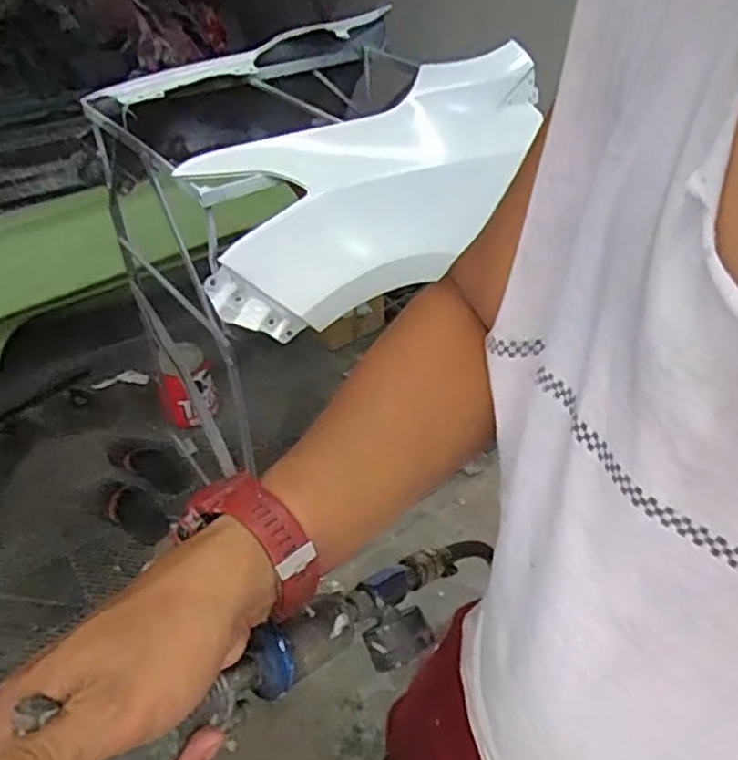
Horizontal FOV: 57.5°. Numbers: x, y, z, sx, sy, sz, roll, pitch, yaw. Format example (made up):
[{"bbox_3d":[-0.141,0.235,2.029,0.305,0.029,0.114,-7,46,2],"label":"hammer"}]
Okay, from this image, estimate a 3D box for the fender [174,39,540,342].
[{"bbox_3d":[0.051,-0.348,1.211,0.750,0.316,0.173,-30,47,-30],"label":"fender"}]

